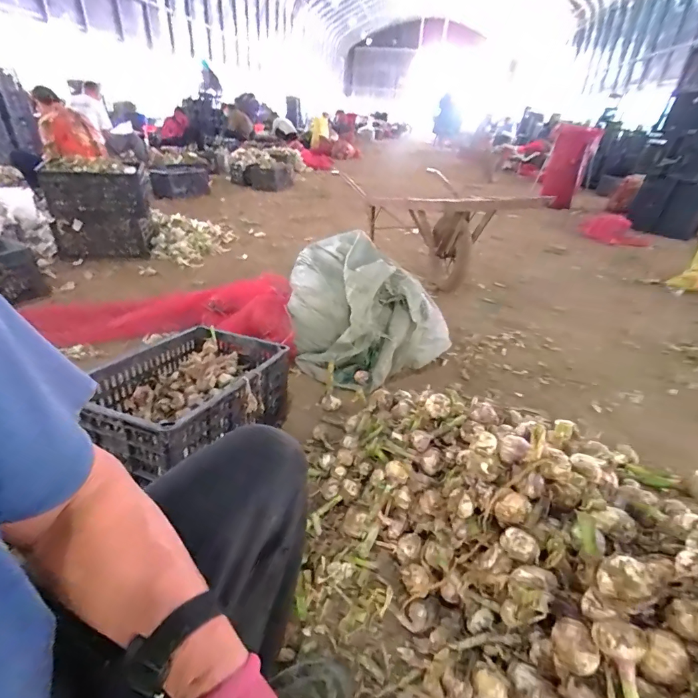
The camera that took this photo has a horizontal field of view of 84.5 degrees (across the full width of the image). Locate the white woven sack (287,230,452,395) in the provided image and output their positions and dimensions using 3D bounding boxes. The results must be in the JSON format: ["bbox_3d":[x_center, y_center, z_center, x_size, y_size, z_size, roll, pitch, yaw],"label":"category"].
[{"bbox_3d":[0.066,-0.156,1.409,0.535,0.440,0.484,0,31,-7],"label":"white woven sack"}]

